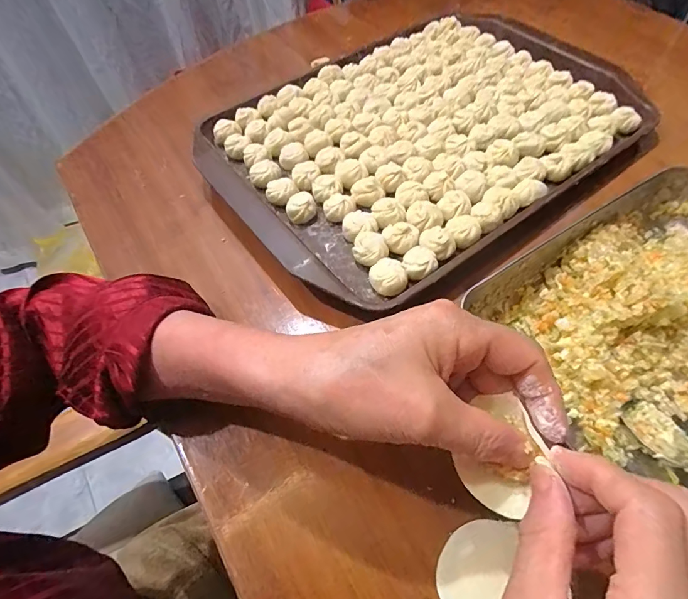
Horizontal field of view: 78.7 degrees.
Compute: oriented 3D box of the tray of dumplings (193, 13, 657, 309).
[{"bbox_3d":[0.079,-0.172,0.419,0.396,0.034,0.291,-35,64,-16],"label":"tray of dumplings"}]

